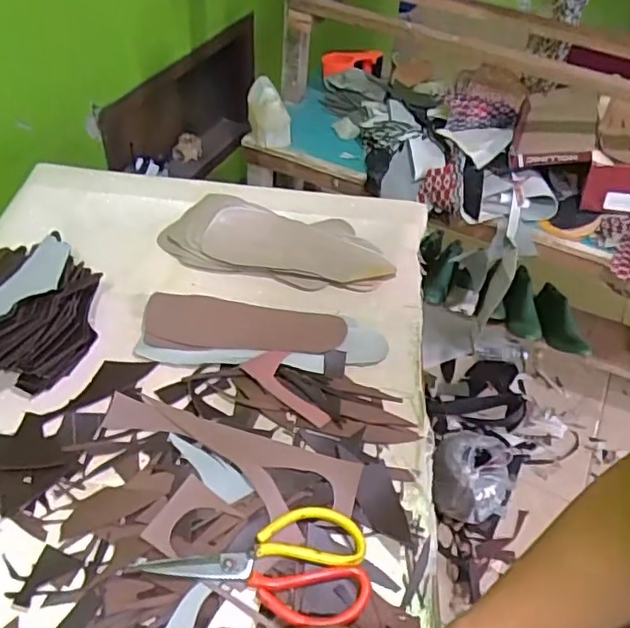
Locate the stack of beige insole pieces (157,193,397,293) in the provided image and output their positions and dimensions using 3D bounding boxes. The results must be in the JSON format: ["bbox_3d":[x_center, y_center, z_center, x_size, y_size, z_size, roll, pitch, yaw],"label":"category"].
[{"bbox_3d":[-0.052,-0.101,0.861,0.318,0.043,0.126,10,47,4],"label":"stack of beige insole pieces"}]

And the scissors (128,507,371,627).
[{"bbox_3d":[-0.053,0.236,0.562,0.204,0.020,0.099,-2,47,-6],"label":"scissors"}]

